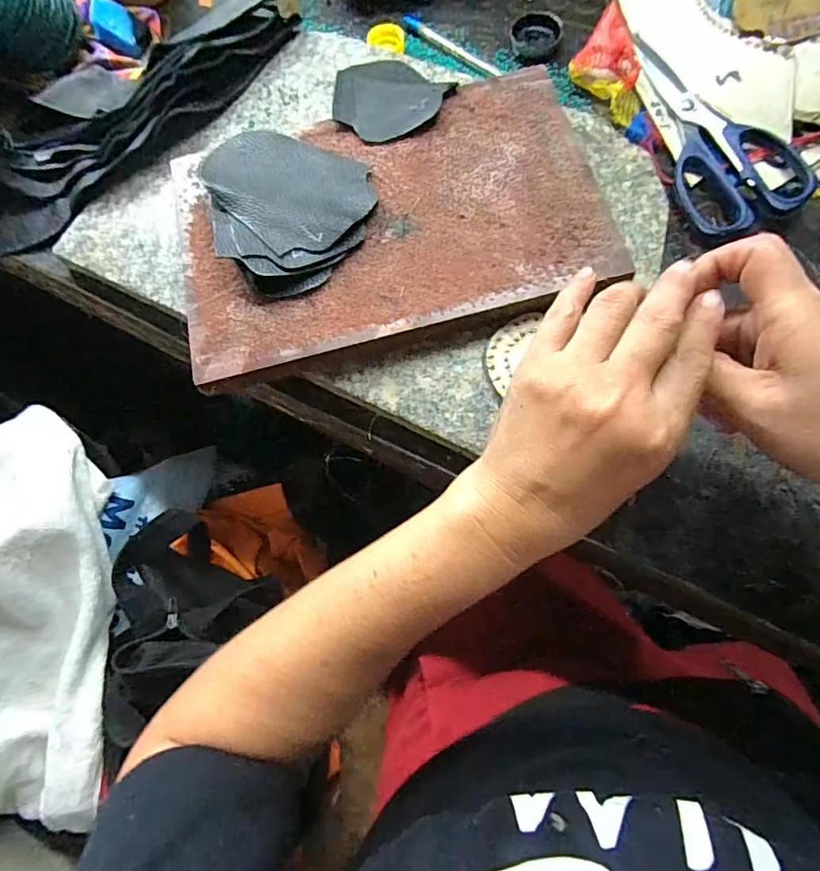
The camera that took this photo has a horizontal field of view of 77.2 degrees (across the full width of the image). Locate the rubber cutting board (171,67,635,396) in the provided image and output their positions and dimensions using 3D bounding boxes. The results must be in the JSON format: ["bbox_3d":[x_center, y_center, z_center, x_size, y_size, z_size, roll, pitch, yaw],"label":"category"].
[{"bbox_3d":[-0.015,-0.143,0.346,0.275,0.014,0.177,-14,74,0],"label":"rubber cutting board"}]

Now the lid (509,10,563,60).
[{"bbox_3d":[0.106,-0.335,0.428,0.039,0.012,0.035,-10,73,1],"label":"lid"}]

